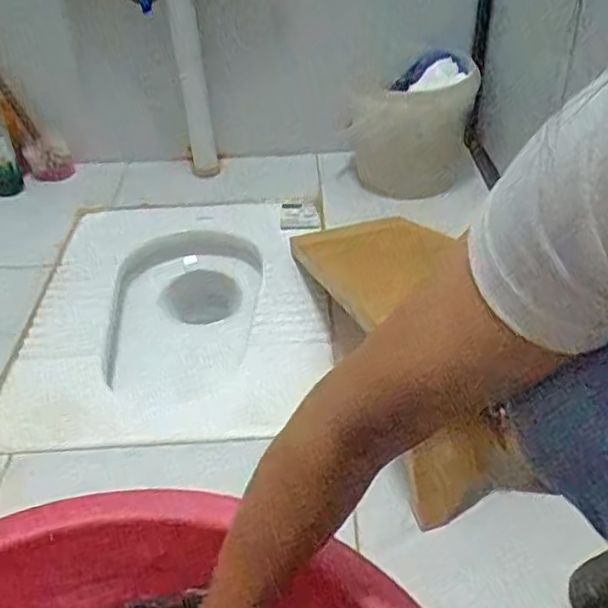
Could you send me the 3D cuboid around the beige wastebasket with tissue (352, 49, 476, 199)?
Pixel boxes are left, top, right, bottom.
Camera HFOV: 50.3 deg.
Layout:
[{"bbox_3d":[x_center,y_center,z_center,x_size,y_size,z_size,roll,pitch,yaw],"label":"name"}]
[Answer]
[{"bbox_3d":[0.213,-0.344,1.247,0.217,0.216,0.190,10,40,17],"label":"beige wastebasket with tissue"}]

